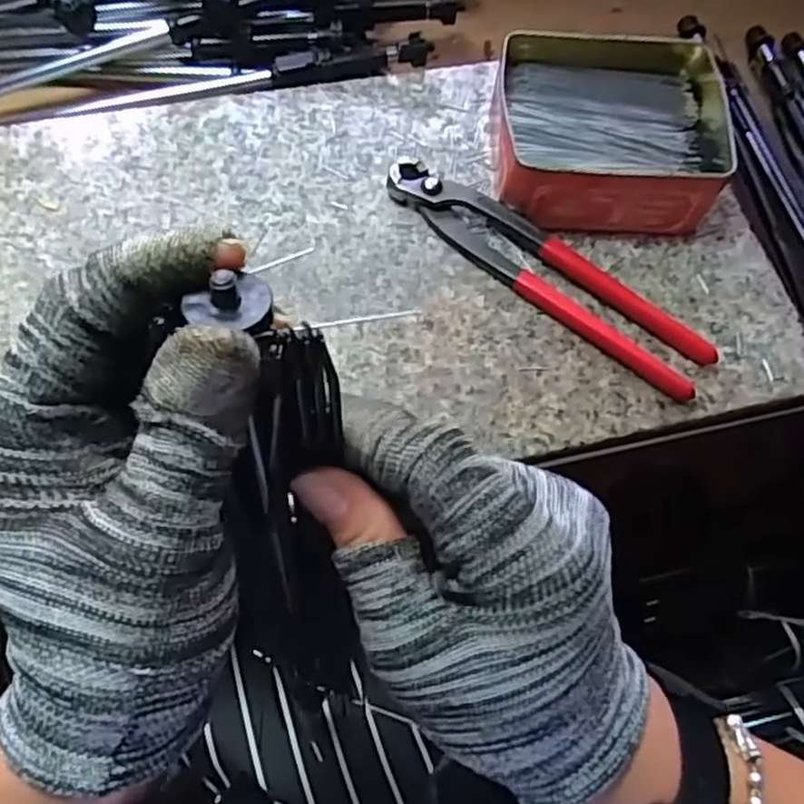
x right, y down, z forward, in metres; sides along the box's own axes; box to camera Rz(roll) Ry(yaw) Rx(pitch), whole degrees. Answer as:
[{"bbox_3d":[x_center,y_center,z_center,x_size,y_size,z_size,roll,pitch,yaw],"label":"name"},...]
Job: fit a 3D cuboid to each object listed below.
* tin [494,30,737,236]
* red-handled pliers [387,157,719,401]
[{"bbox_3d":[0.116,-0.151,0.401,0.129,0.046,0.112,4,66,-2],"label":"tin"},{"bbox_3d":[0.076,-0.073,0.383,0.195,0.018,0.041,36,69,10],"label":"red-handled pliers"}]

